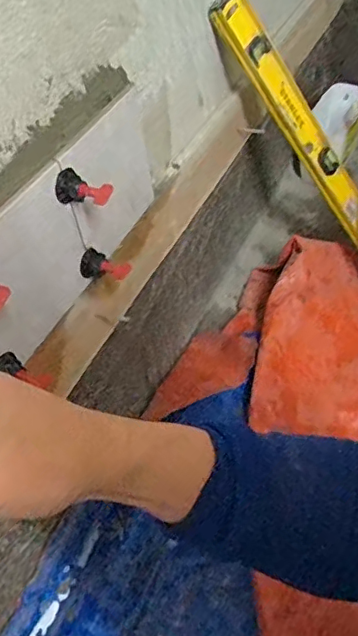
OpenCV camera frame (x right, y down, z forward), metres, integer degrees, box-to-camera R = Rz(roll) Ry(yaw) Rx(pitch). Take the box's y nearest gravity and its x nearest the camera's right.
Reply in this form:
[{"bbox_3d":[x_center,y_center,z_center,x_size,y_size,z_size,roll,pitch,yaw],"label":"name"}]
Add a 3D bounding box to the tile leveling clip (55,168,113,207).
[{"bbox_3d":[-0.089,-0.119,0.519,0.044,0.027,0.030,20,53,22],"label":"tile leveling clip"}]

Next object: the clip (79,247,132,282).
[{"bbox_3d":[-0.078,-0.055,0.592,0.041,0.029,0.033,18,52,20],"label":"clip"}]

